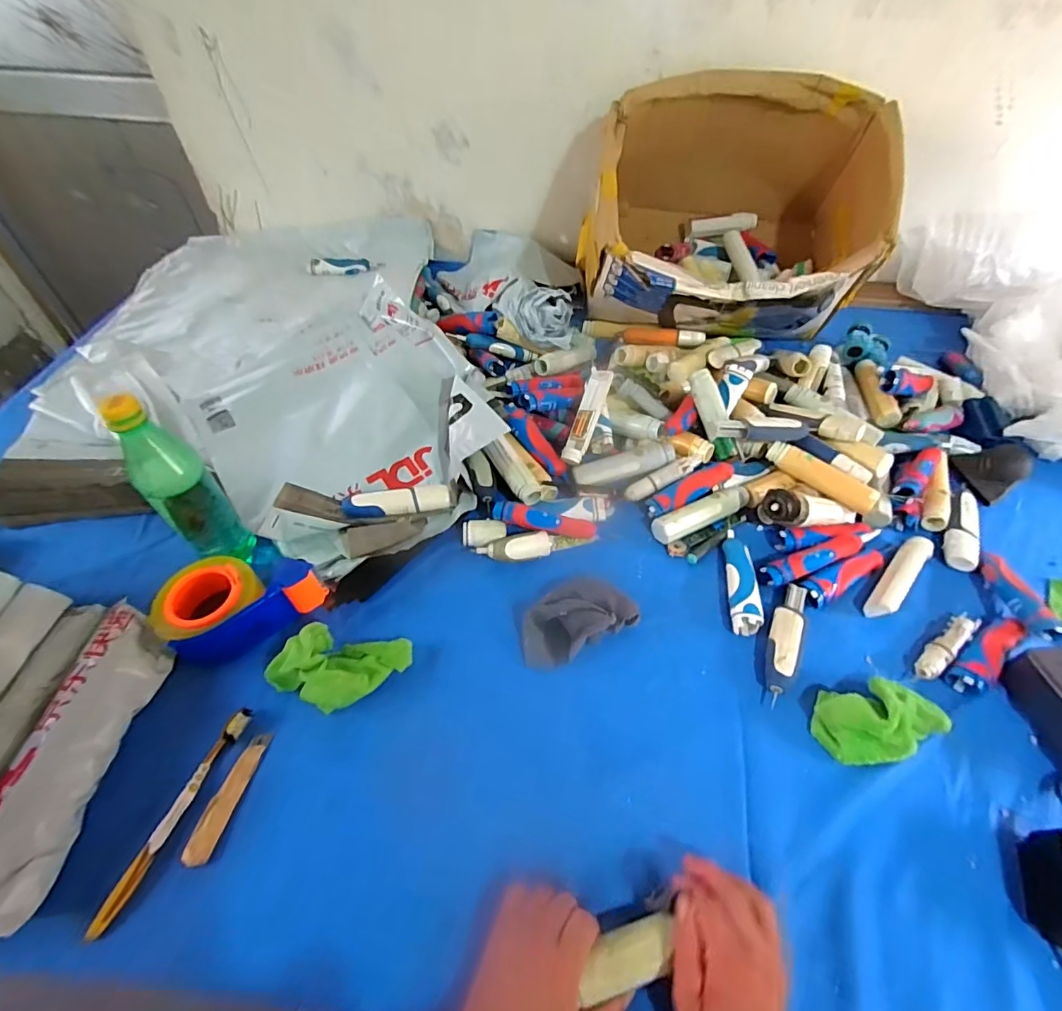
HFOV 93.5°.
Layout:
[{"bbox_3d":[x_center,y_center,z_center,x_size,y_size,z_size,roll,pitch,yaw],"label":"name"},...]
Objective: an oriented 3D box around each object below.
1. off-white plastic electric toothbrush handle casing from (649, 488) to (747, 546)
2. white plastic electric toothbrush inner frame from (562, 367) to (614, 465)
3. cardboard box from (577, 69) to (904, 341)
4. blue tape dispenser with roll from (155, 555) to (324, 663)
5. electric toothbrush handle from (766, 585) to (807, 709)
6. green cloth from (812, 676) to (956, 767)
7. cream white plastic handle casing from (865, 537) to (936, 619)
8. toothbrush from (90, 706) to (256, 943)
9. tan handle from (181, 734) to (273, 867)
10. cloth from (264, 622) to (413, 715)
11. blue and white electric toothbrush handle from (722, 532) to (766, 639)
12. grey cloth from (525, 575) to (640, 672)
[{"bbox_3d":[0.229,0.009,0.664,0.145,0.024,0.036,-19,54,-15],"label":"off-white plastic electric toothbrush handle casing"},{"bbox_3d":[0.081,-0.131,0.716,0.034,0.022,0.148,17,76,13],"label":"white plastic electric toothbrush inner frame"},{"bbox_3d":[0.329,-0.480,0.830,0.444,0.299,0.366,4,50,2],"label":"cardboard box"},{"bbox_3d":[-0.329,0.103,0.560,0.154,0.050,0.113,-37,61,-26],"label":"blue tape dispenser with roll"},{"bbox_3d":[0.286,0.148,0.557,0.036,0.027,0.143,24,55,18],"label":"electric toothbrush handle"},{"bbox_3d":[0.353,0.208,0.497,0.124,0.054,0.072,-15,53,-12],"label":"green cloth"},{"bbox_3d":[0.451,0.086,0.610,0.143,0.023,0.028,-37,60,-26],"label":"cream white plastic handle casing"},{"bbox_3d":[-0.321,0.276,0.454,0.016,0.011,0.183,17,53,12],"label":"toothbrush"},{"bbox_3d":[-0.283,0.269,0.466,0.024,0.010,0.108,10,52,7],"label":"tan handle"},{"bbox_3d":[-0.201,0.161,0.522,0.131,0.045,0.080,-30,58,-22],"label":"cloth"},{"bbox_3d":[0.256,0.088,0.604,0.033,0.021,0.137,7,52,5],"label":"blue and white electric toothbrush handle"},{"bbox_3d":[0.047,0.123,0.564,0.130,0.032,0.079,-23,55,-18],"label":"grey cloth"}]

